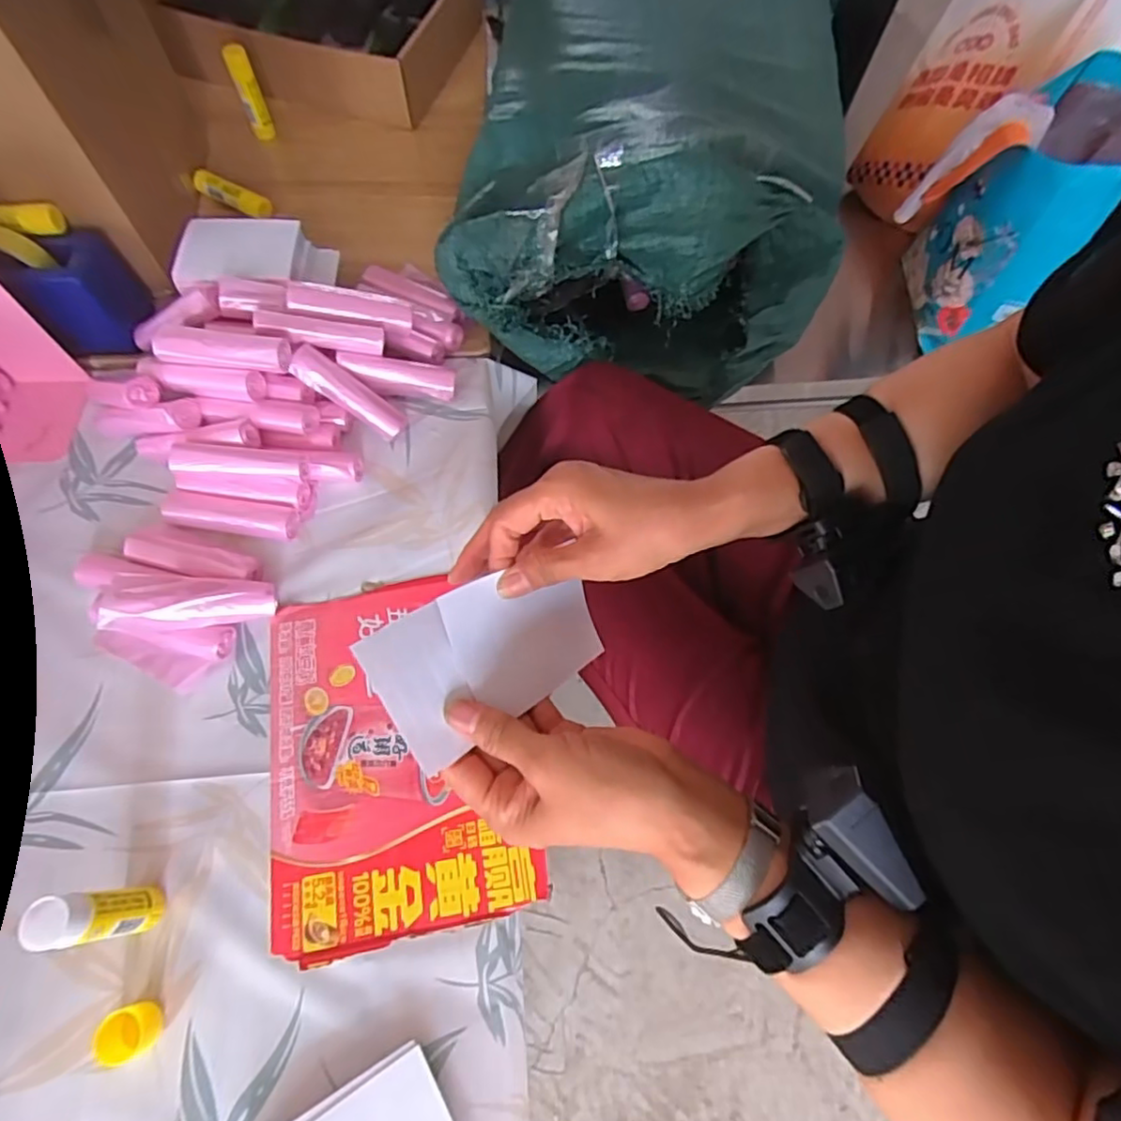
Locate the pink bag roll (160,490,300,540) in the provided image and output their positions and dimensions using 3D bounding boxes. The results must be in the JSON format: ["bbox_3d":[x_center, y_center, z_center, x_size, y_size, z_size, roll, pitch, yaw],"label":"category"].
[{"bbox_3d":[-0.311,-0.043,0.591,0.134,0.021,0.033,9,65,5],"label":"pink bag roll"}]

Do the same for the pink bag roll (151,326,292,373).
[{"bbox_3d":[-0.310,-0.193,0.578,0.123,0.024,0.026,5,65,1],"label":"pink bag roll"}]

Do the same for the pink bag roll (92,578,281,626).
[{"bbox_3d":[-0.308,0.033,0.527,0.128,0.023,0.035,-2,62,-26],"label":"pink bag roll"}]

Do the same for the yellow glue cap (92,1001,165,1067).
[{"bbox_3d":[-0.288,0.315,0.426,0.033,0.026,0.030,0,64,0],"label":"yellow glue cap"}]

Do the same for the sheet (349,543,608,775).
[{"bbox_3d":[-0.037,0.050,0.369,0.145,0.008,0.076,-27,94,-38],"label":"sheet"}]

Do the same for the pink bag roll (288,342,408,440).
[{"bbox_3d":[-0.206,-0.163,0.620,0.116,0.022,0.033,35,66,-16],"label":"pink bag roll"}]

